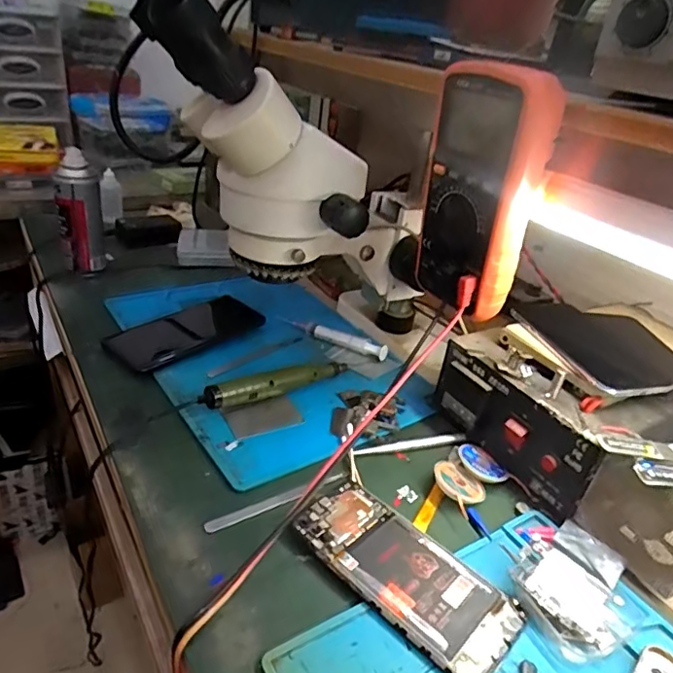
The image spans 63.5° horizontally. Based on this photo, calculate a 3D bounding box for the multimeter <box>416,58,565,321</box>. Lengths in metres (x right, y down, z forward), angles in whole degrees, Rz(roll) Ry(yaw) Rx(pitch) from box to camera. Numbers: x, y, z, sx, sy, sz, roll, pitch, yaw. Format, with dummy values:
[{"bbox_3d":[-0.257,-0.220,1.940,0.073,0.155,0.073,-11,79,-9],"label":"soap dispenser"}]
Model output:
[{"bbox_3d":[0.110,-0.109,0.418,0.050,0.174,0.089,-8,32,-25],"label":"multimeter"}]

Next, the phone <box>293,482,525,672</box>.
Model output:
[{"bbox_3d":[0.045,0.159,0.376,0.157,0.010,0.073,29,37,33],"label":"phone"}]

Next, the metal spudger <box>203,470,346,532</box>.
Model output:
[{"bbox_3d":[-0.044,0.127,0.423,0.121,0.004,0.010,-12,49,-31],"label":"metal spudger"}]

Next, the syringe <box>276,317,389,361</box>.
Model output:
[{"bbox_3d":[-0.005,-0.001,0.631,0.139,0.020,0.014,19,33,22],"label":"syringe"}]

